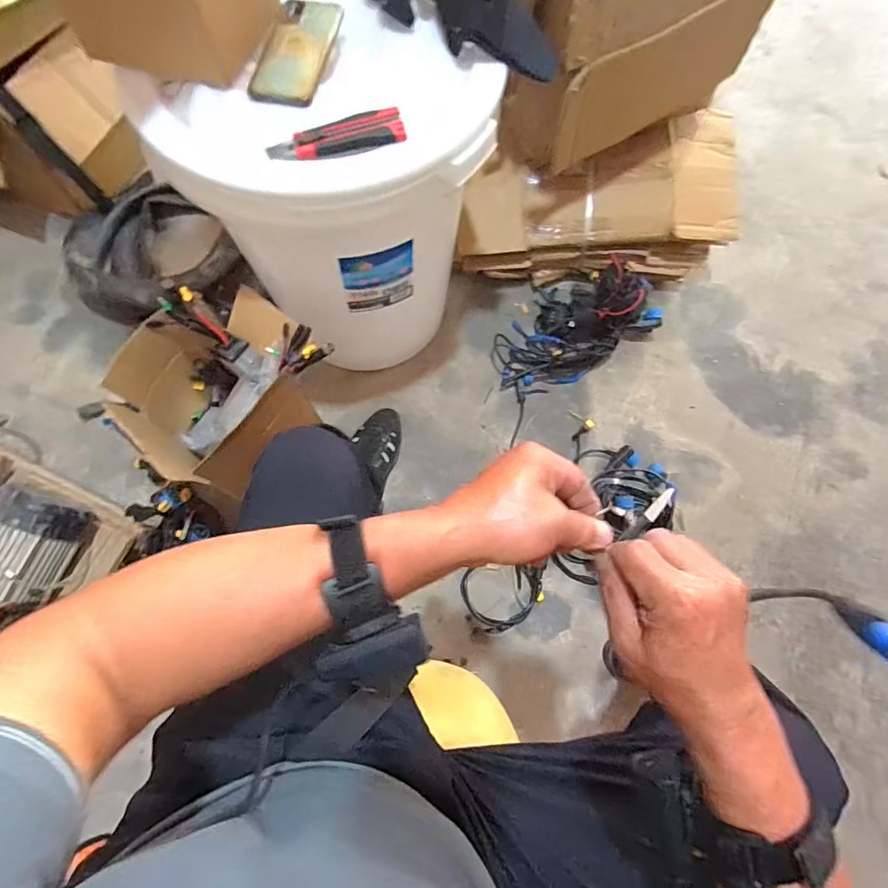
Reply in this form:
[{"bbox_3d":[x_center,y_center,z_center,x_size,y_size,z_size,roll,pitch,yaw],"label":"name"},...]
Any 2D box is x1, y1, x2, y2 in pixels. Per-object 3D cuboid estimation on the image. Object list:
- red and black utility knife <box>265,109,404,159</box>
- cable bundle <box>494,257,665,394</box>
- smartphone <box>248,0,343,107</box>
[{"bbox_3d":[-0.119,-0.339,0.538,0.149,0.021,0.032,-15,72,-7],"label":"red and black utility knife"},{"bbox_3d":[0.275,-0.241,0.985,0.285,0.169,0.308,27,73,9],"label":"cable bundle"},{"bbox_3d":[-0.175,-0.469,0.574,0.079,0.016,0.171,10,71,4],"label":"smartphone"}]

